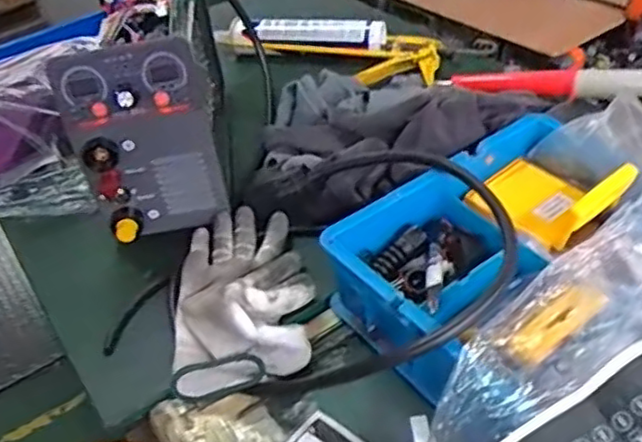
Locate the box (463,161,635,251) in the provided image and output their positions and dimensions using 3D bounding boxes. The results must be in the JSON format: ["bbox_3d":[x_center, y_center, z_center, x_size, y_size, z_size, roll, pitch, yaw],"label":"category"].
[{"bbox_3d":[0.201,-0.026,0.589,0.084,0.060,0.123,-31,46,-26],"label":"box"}]

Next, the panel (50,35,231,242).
[{"bbox_3d":[-0.162,-0.062,0.630,0.126,0.202,0.046,-13,41,-8],"label":"panel"}]

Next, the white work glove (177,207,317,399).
[{"bbox_3d":[-0.068,0.047,0.577,0.110,0.071,0.199,-4,40,3],"label":"white work glove"}]

